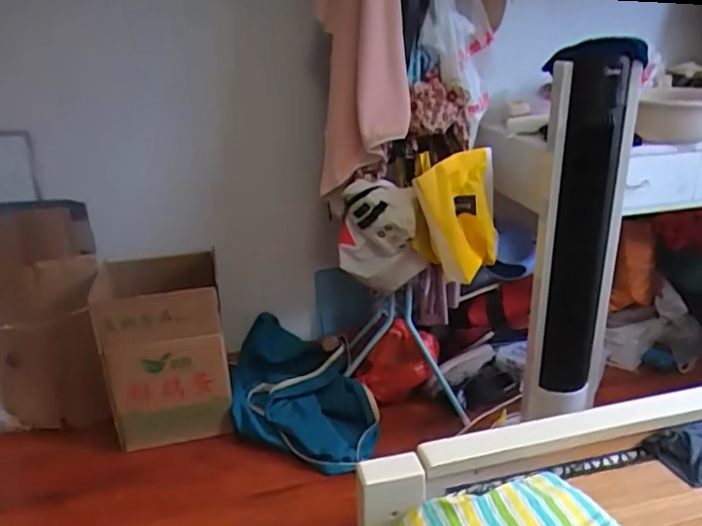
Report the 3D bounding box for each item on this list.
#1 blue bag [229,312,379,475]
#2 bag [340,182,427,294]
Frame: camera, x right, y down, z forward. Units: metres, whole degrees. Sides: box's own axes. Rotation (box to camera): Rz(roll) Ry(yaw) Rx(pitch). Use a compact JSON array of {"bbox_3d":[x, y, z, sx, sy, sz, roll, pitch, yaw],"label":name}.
[{"bbox_3d":[-0.151,0.368,1.672,0.388,0.253,0.494,-6,22,-10],"label":"blue bag"},{"bbox_3d":[0.081,-0.068,1.566,0.218,0.326,0.108,0,22,5],"label":"bag"}]

